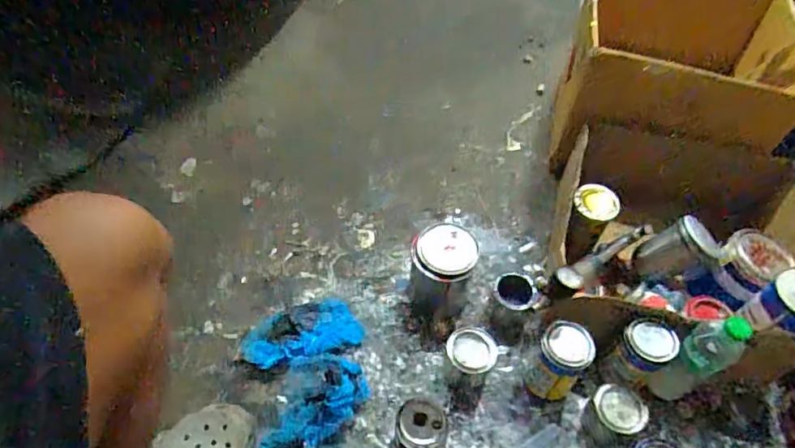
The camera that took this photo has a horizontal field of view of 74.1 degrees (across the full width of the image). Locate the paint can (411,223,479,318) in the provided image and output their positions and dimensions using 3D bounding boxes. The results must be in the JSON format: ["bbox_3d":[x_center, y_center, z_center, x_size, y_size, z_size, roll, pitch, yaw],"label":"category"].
[{"bbox_3d":[0.073,0.082,0.872,0.095,0.136,0.094,1,54,-1],"label":"paint can"}]

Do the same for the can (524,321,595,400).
[{"bbox_3d":[0.237,0.205,0.777,0.068,0.142,0.070,1,54,-1],"label":"can"}]

